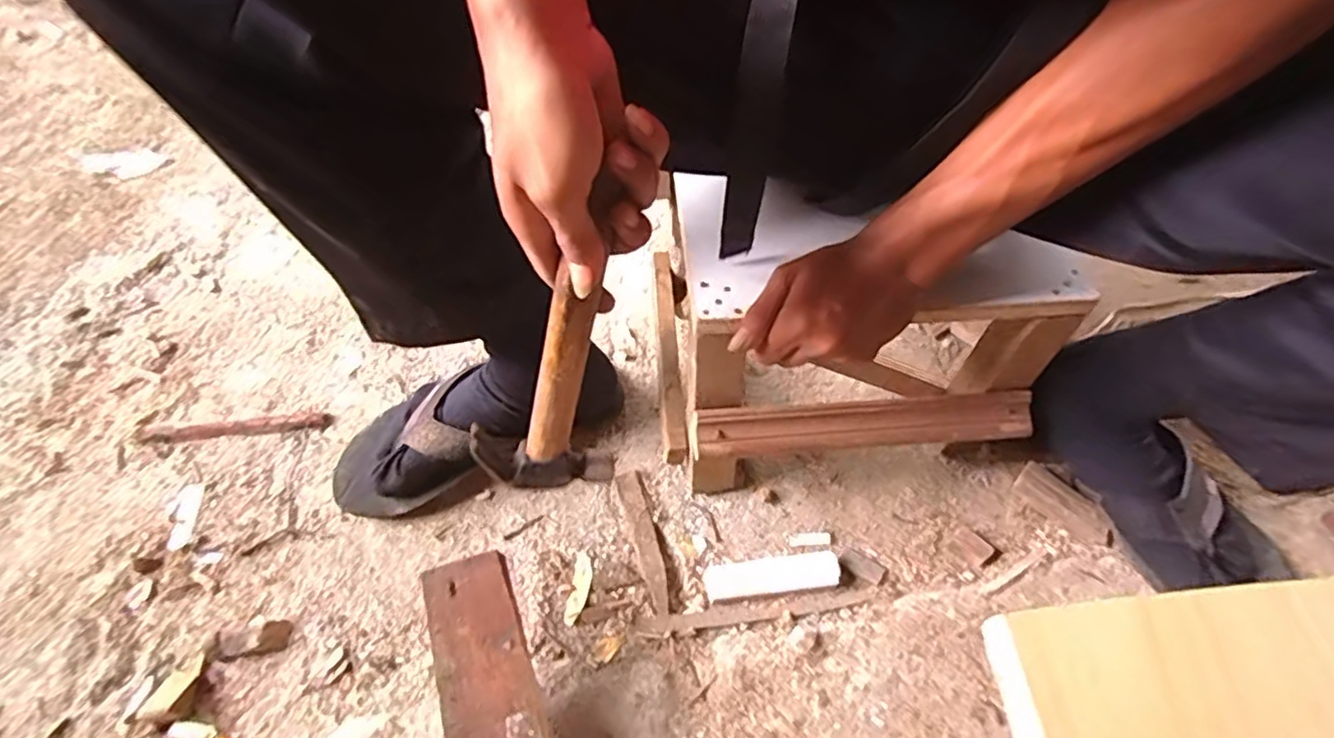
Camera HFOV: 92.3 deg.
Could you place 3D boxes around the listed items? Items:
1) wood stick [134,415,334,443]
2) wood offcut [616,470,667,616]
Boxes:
[{"bbox_3d":[-0.419,0.059,0.621,0.177,0.005,0.017,-4,55,-5],"label":"wood stick"},{"bbox_3d":[-0.020,0.151,0.570,0.022,0.005,0.131,-14,56,-11],"label":"wood offcut"}]

